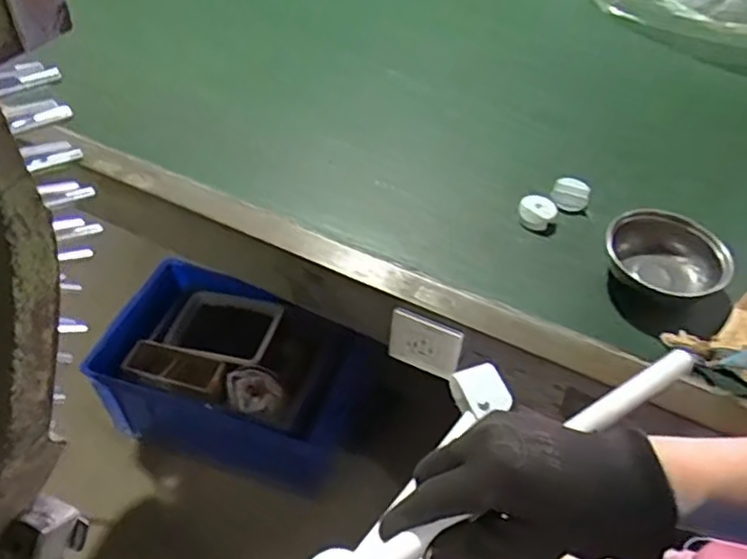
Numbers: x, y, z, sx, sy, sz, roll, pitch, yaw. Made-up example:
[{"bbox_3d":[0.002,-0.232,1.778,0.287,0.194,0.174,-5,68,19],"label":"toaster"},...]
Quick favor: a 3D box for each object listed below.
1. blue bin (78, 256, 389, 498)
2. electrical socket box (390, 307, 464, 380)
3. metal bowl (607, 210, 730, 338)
[{"bbox_3d":[-0.332,0.251,1.580,0.556,0.410,0.374,14,49,9],"label":"blue bin"},{"bbox_3d":[0.062,0.078,0.767,0.086,0.087,0.013,22,50,15],"label":"electrical socket box"},{"bbox_3d":[0.358,-0.017,0.781,0.156,0.069,0.156,2,48,-2],"label":"metal bowl"}]

